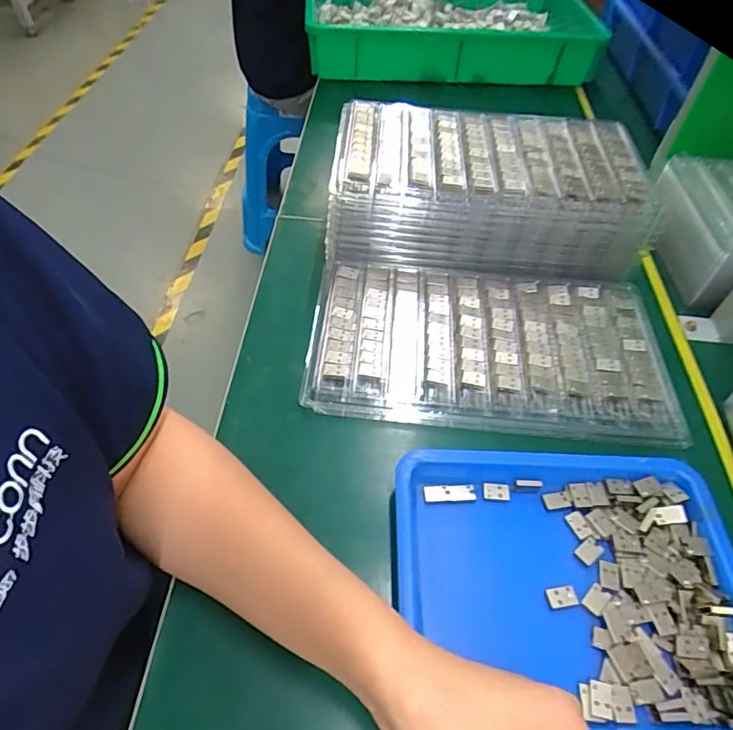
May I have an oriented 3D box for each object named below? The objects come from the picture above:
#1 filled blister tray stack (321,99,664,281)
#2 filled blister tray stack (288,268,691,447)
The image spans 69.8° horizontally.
[{"bbox_3d":[0.114,-0.178,0.521,0.289,0.074,0.168,4,54,2],"label":"filled blister tray stack"},{"bbox_3d":[0.103,-0.019,0.451,0.293,0.019,0.161,6,52,1],"label":"filled blister tray stack"}]

